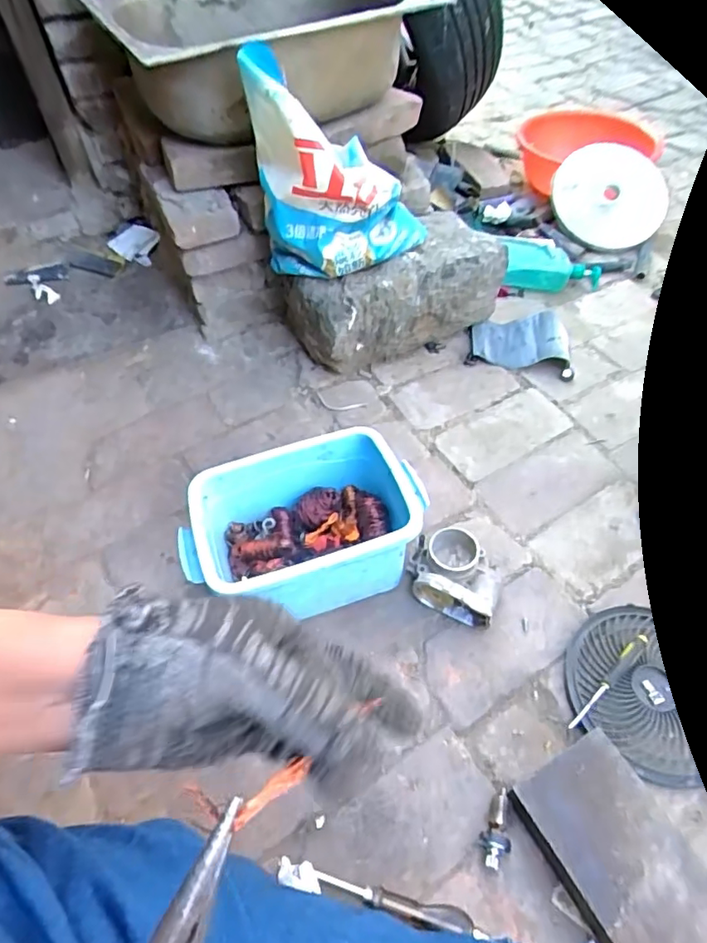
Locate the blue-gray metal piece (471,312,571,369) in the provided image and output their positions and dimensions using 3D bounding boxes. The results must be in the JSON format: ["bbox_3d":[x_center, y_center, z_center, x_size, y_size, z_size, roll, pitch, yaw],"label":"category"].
[{"bbox_3d":[0.310,-0.252,1.055,0.167,0.032,0.130,1,52,4],"label":"blue-gray metal piece"}]

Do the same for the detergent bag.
[{"bbox_3d":[-0.020,-0.455,0.859,0.263,0.259,0.138,-1,52,2],"label":"detergent bag"}]

